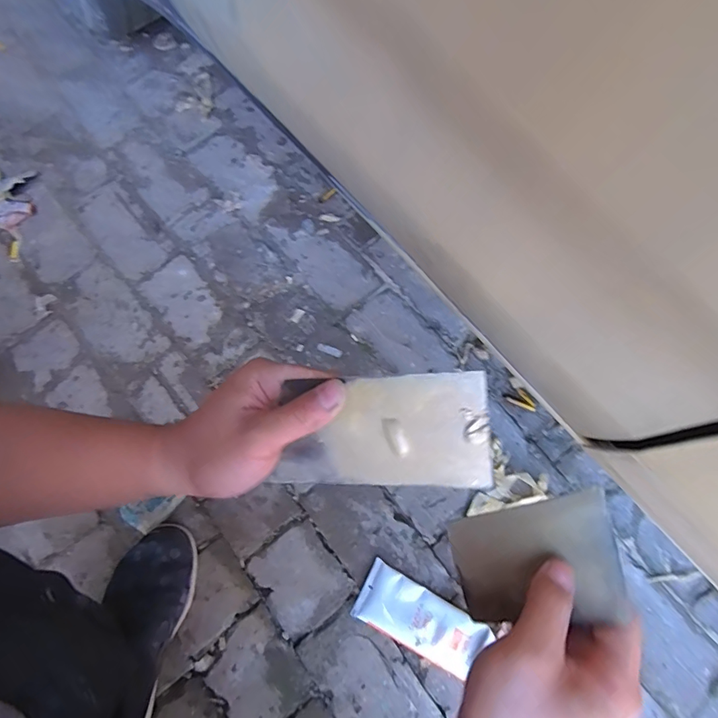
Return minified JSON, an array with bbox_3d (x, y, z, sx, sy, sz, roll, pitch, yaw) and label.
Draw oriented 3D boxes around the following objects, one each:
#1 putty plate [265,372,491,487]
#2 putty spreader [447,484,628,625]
[{"bbox_3d":[0.010,0.047,0.276,0.135,0.004,0.073,-4,105,18],"label":"putty plate"},{"bbox_3d":[0.114,0.138,0.301,0.005,0.131,0.070,3,63,-36],"label":"putty spreader"}]

